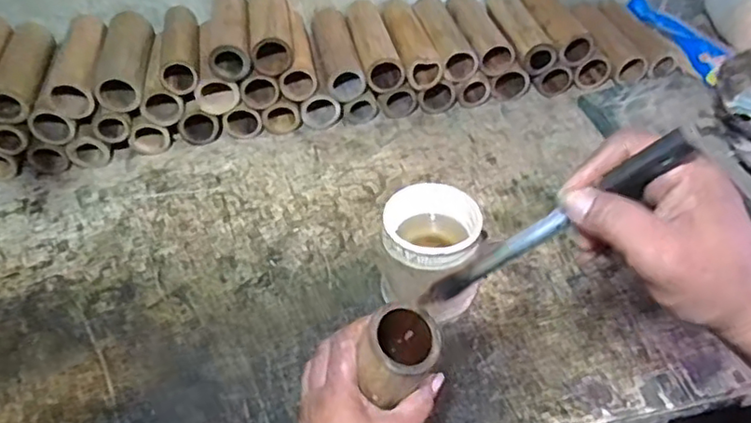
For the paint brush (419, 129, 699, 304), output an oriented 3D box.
[{"bbox_3d":[0.098,0.010,0.366,0.019,0.193,0.018,30,42,-25],"label":"paint brush"}]

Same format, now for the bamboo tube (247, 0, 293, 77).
[{"bbox_3d":[-0.149,-0.265,0.862,0.054,0.058,0.178,-11,47,-4],"label":"bamboo tube"}]

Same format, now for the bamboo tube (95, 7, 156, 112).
[{"bbox_3d":[-0.341,-0.215,0.850,0.061,0.050,0.183,-11,47,-4],"label":"bamboo tube"}]

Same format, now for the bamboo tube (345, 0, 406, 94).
[{"bbox_3d":[-0.007,-0.250,0.920,0.053,0.054,0.184,-13,48,-6],"label":"bamboo tube"}]

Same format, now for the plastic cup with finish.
[{"bbox_3d":[0.058,0.049,0.647,0.098,0.119,0.105,-3,47,3],"label":"plastic cup with finish"}]

